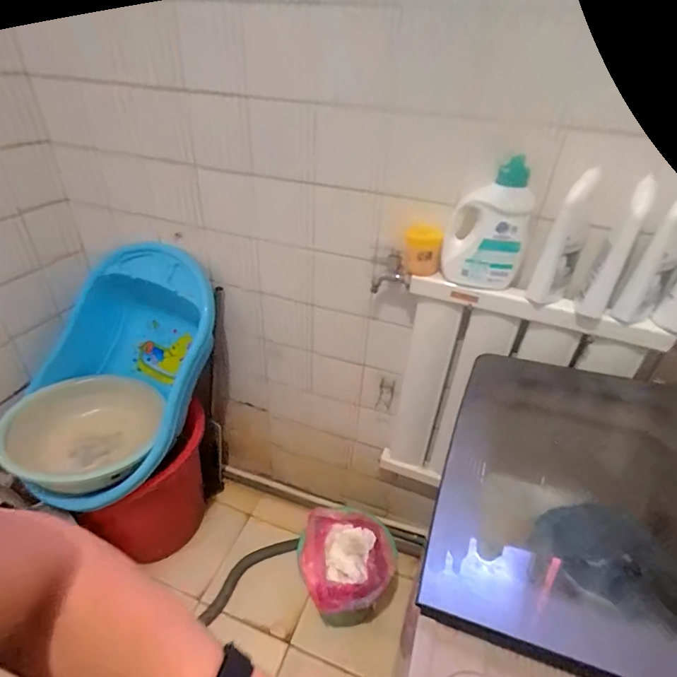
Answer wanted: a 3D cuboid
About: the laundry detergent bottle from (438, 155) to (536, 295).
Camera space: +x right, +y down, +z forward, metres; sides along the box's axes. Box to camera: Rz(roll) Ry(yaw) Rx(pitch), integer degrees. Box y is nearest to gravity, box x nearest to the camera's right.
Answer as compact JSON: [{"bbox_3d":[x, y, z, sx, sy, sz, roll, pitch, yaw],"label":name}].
[{"bbox_3d":[0.280,-0.204,0.780,0.147,0.223,0.064,17,37,18],"label":"laundry detergent bottle"}]

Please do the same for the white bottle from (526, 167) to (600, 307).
[{"bbox_3d":[0.409,-0.174,0.751,0.067,0.231,0.079,24,40,25],"label":"white bottle"}]

